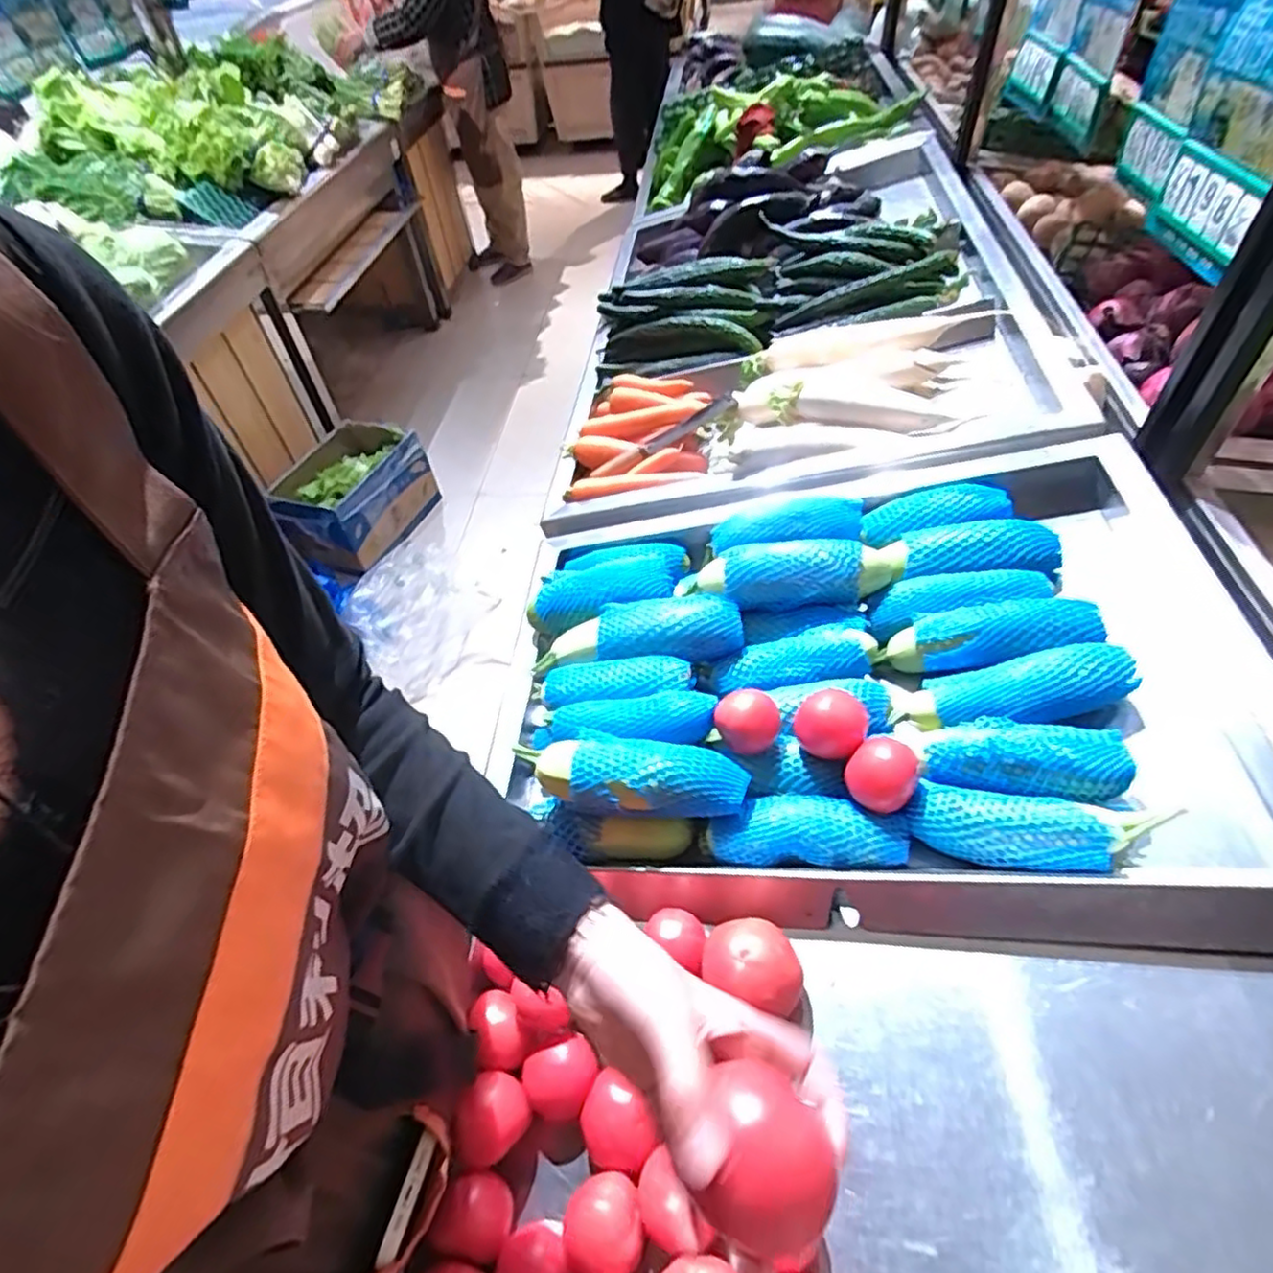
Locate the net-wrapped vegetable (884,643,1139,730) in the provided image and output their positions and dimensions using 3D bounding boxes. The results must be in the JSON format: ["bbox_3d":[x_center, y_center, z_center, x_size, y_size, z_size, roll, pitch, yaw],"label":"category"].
[{"bbox_3d":[0.370,0.050,0.673,0.221,0.057,0.066,-3,50,4],"label":"net-wrapped vegetable"}]

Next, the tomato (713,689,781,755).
[{"bbox_3d":[0.112,0.092,0.697,0.062,0.060,0.055,1,50,7],"label":"tomato"}]

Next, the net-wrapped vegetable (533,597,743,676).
[{"bbox_3d":[-0.003,-0.001,0.795,0.245,0.060,0.081,-4,50,3],"label":"net-wrapped vegetable"}]

